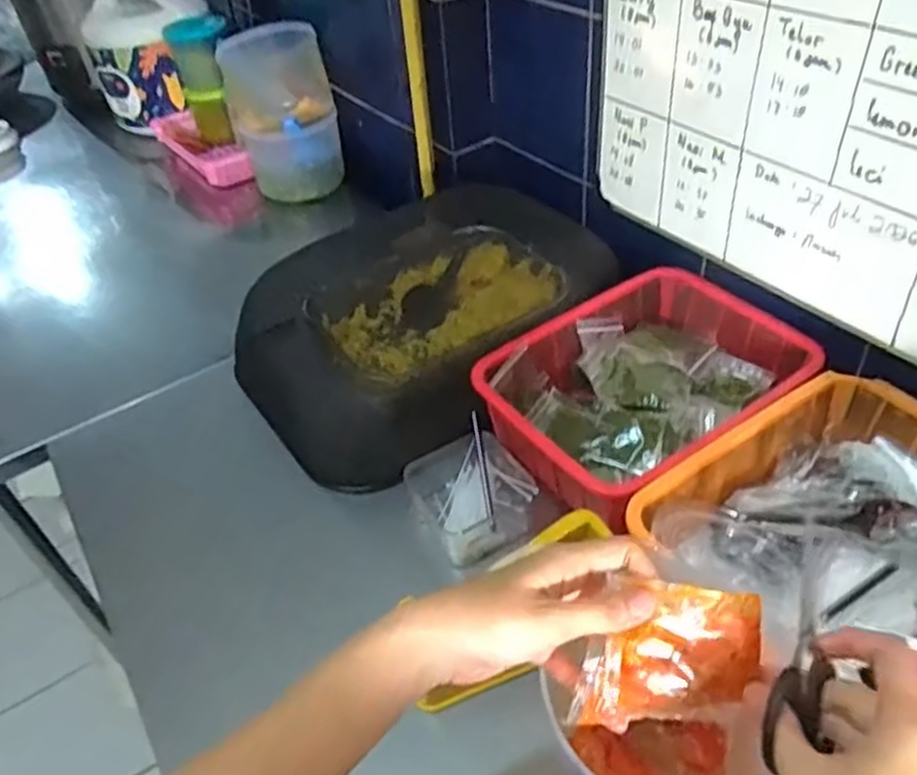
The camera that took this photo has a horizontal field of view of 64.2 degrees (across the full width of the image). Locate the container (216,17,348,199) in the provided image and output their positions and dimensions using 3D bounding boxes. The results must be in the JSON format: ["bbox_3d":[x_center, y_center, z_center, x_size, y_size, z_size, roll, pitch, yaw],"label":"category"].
[{"bbox_3d":[-0.292,-0.457,1.230,0.167,0.259,0.132,-15,43,-9],"label":"container"}]

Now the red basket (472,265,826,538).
[{"bbox_3d":[0.191,0.007,0.761,0.294,0.098,0.234,-31,48,-24],"label":"red basket"}]

